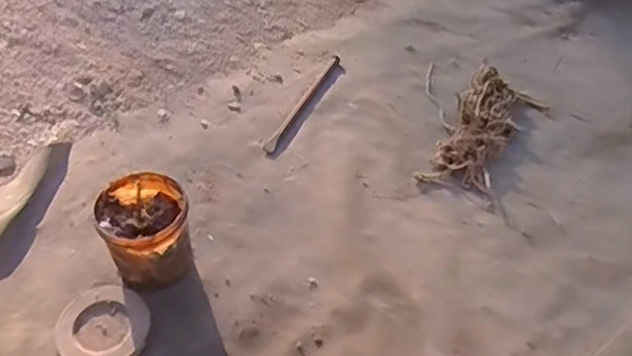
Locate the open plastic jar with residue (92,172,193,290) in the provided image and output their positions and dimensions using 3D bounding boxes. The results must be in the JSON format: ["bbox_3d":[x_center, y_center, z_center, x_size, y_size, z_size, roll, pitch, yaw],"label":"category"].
[{"bbox_3d":[-0.236,0.081,0.903,0.110,0.137,0.113,1,49,-1],"label":"open plastic jar with residue"}]

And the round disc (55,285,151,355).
[{"bbox_3d":[-0.289,0.201,0.868,0.123,0.023,0.119,24,53,19],"label":"round disc"}]

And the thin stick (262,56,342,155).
[{"bbox_3d":[-0.021,-0.140,1.174,0.020,0.009,0.282,22,52,17],"label":"thin stick"}]

